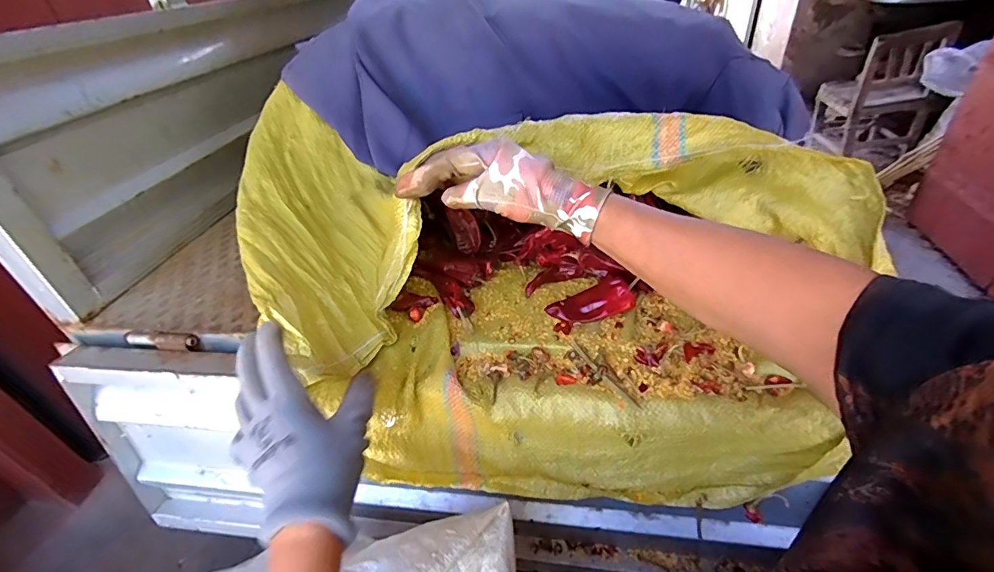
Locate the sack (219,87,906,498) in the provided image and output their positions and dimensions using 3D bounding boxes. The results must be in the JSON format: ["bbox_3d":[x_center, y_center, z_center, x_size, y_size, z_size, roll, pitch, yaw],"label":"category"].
[{"bbox_3d":[0.000,0.001,0.492,0.714,0.304,0.350,8,40,15],"label":"sack"}]

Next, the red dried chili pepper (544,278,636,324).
[{"bbox_3d":[0.101,0.019,0.493,0.089,0.017,0.039,-17,37,9],"label":"red dried chili pepper"}]

